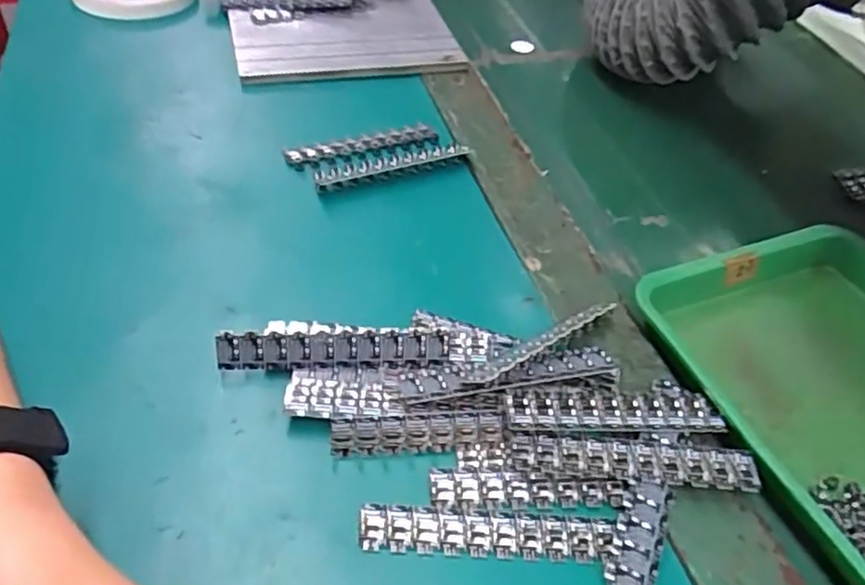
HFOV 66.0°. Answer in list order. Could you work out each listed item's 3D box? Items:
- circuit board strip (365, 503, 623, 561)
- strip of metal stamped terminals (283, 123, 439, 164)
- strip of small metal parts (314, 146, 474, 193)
[{"bbox_3d":[0.023,0.100,0.278,0.104,0.004,0.019,4,46,-3],"label":"circuit board strip"},{"bbox_3d":[-0.048,-0.103,0.458,0.105,0.004,0.022,-15,49,-20],"label":"strip of metal stamped terminals"},{"bbox_3d":[-0.027,-0.086,0.443,0.107,0.007,0.025,-17,50,-21],"label":"strip of small metal parts"}]

